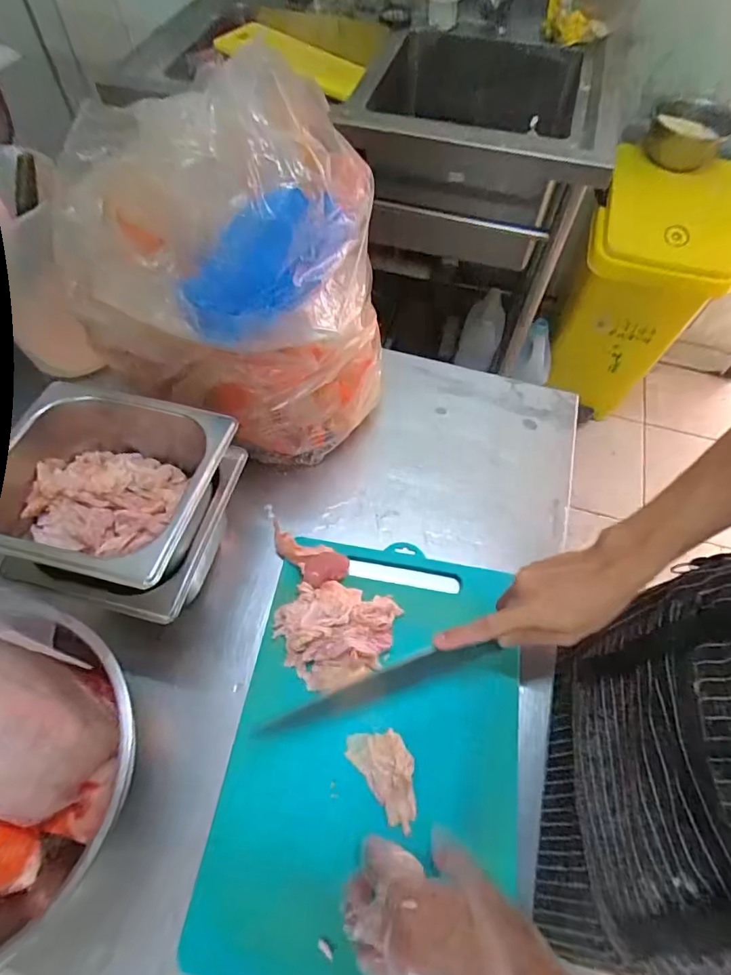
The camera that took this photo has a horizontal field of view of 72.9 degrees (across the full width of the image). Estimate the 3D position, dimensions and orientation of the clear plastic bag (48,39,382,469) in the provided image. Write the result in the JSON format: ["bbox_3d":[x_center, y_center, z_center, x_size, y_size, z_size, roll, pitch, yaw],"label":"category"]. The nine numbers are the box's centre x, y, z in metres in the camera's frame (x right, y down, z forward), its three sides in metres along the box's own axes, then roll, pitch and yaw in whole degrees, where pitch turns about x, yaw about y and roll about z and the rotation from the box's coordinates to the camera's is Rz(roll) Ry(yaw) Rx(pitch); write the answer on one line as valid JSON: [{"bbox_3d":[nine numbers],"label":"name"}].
[{"bbox_3d":[-0.087,-0.162,0.465,0.199,0.317,0.161,3,60,-1],"label":"clear plastic bag"}]

